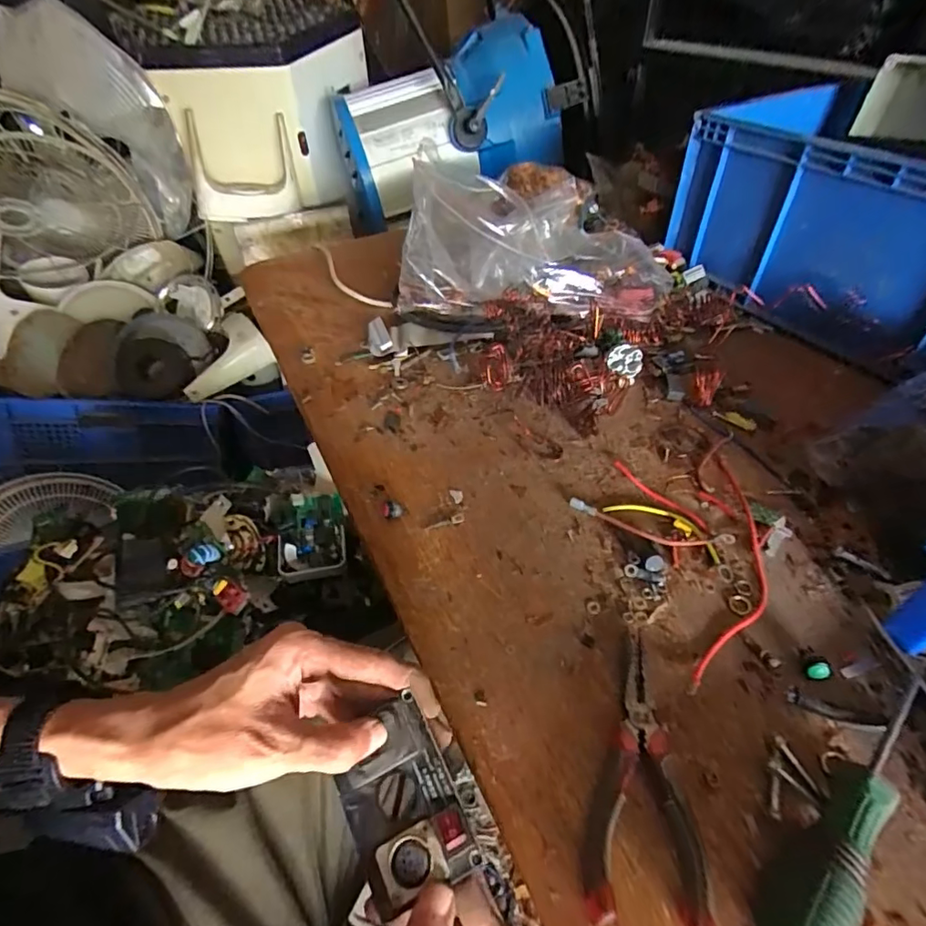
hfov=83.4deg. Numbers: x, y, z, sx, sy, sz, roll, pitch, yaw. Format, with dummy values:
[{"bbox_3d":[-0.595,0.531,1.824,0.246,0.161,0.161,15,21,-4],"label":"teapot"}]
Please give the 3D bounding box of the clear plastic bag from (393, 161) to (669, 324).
[{"bbox_3d":[0.099,-0.210,0.563,0.319,0.165,0.137,3,44,-13],"label":"clear plastic bag"}]

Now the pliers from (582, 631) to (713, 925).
[{"bbox_3d":[0.092,0.174,0.296,0.058,0.013,0.142,-1,45,3],"label":"pliers"}]

